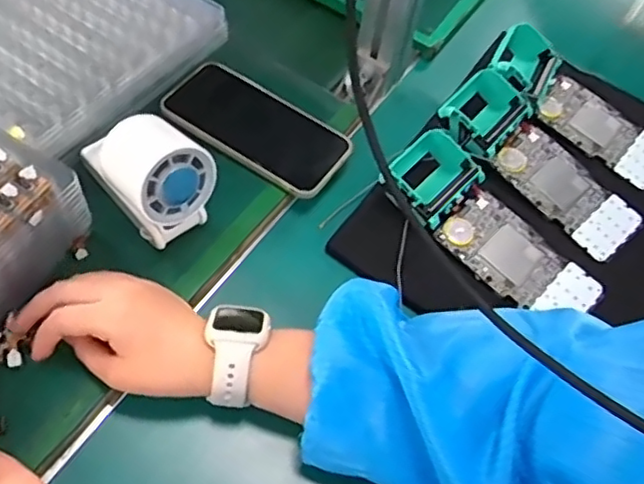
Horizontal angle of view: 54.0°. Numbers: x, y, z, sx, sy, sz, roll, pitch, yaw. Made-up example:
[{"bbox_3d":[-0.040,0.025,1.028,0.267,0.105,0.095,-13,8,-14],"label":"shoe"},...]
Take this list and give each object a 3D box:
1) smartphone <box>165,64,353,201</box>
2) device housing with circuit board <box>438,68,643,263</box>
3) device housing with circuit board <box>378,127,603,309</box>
[{"bbox_3d":[-0.055,-0.100,0.548,0.164,0.018,0.079,29,56,15],"label":"smartphone"},{"bbox_3d":[0.188,-0.072,0.552,0.196,0.049,0.077,36,58,19],"label":"device housing with circuit board"},{"bbox_3d":[0.133,-0.013,0.506,0.195,0.052,0.078,38,59,20],"label":"device housing with circuit board"}]

